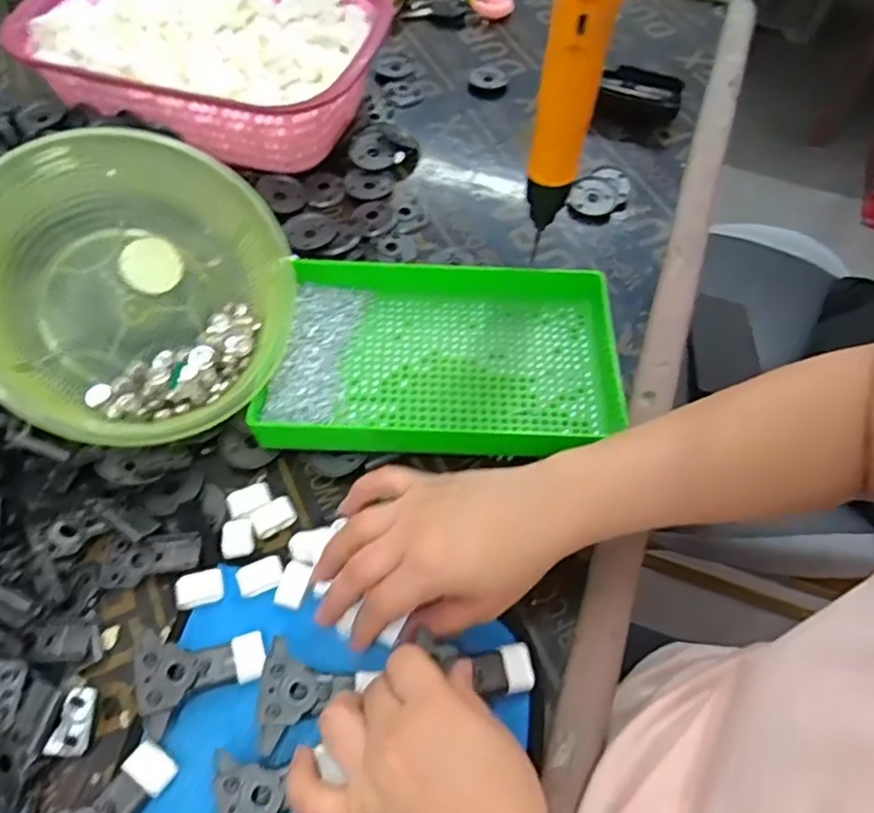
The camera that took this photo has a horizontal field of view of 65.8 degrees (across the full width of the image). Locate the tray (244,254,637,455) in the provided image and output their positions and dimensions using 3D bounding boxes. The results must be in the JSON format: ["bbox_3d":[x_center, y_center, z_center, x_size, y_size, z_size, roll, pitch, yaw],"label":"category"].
[{"bbox_3d":[0.008,-0.035,0.485,0.248,0.035,0.158,3,58,-2],"label":"tray"}]

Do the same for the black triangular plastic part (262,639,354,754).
[{"bbox_3d":[-0.080,0.159,0.364,0.045,0.019,0.050,26,60,12],"label":"black triangular plastic part"}]

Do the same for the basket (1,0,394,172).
[{"bbox_3d":[-0.217,-0.324,0.624,0.309,0.079,0.218,16,59,6],"label":"basket"}]

